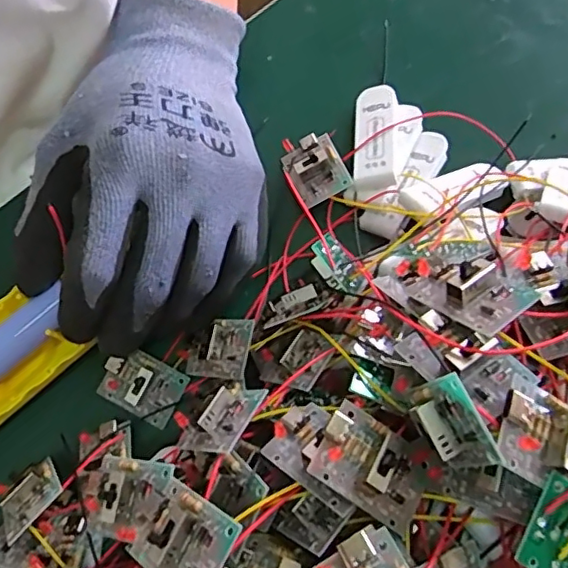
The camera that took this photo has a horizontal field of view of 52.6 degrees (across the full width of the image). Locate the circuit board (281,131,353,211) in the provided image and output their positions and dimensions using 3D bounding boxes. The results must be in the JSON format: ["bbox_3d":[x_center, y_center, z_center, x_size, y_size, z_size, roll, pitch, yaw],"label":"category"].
[{"bbox_3d":[0.014,-0.057,0.277,0.026,0.005,0.037,-28,67,10],"label":"circuit board"}]

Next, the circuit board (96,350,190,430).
[{"bbox_3d":[-0.064,0.045,0.256,0.035,0.010,0.026,28,78,7],"label":"circuit board"}]

